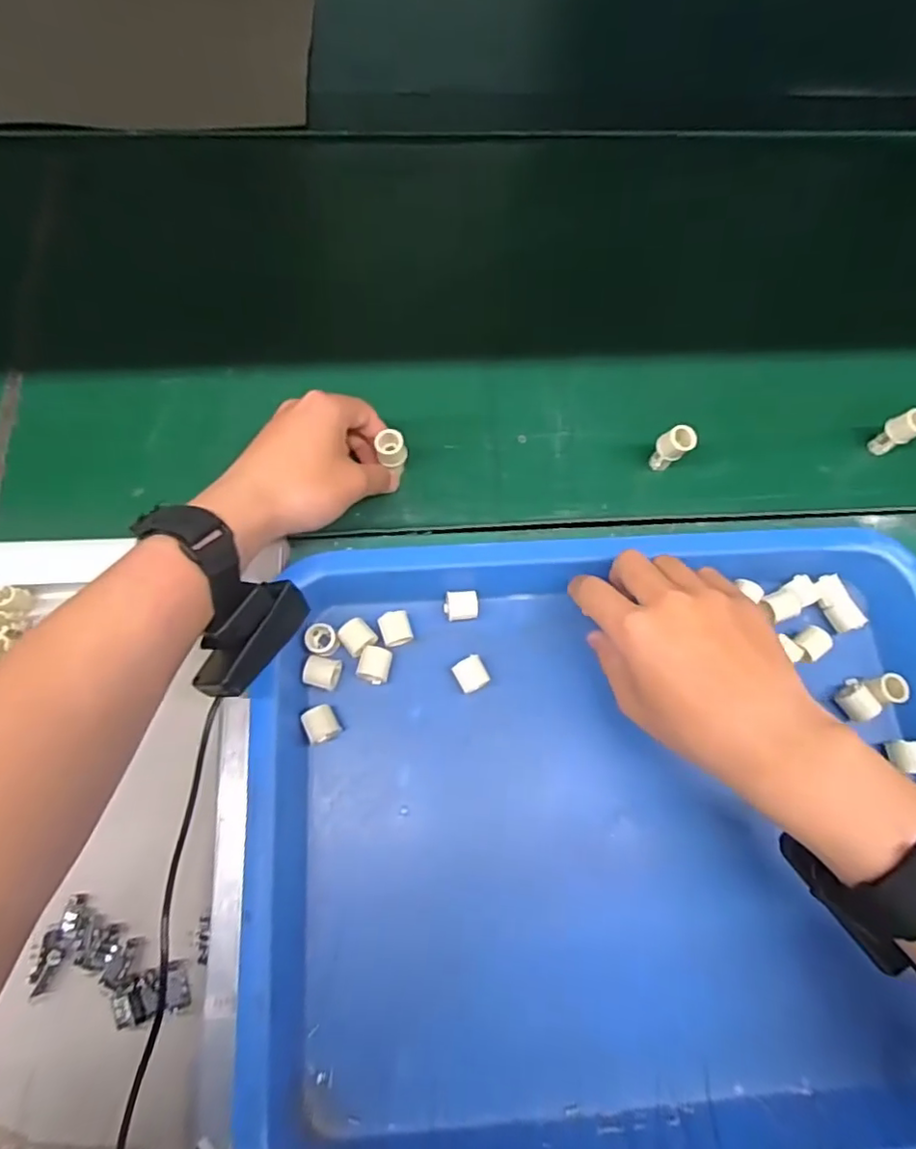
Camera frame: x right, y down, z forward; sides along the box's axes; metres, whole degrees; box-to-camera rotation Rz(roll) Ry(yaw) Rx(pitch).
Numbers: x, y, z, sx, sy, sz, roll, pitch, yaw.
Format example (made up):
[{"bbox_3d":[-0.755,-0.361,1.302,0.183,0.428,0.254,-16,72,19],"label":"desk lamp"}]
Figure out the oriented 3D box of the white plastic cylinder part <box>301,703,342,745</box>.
[{"bbox_3d":[-0.084,0.092,0.364,0.019,0.016,0.020,-26,74,-11],"label":"white plastic cylinder part"}]

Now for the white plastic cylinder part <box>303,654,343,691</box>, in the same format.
[{"bbox_3d":[-0.085,0.062,0.376,0.021,0.013,0.019,9,71,1],"label":"white plastic cylinder part"}]

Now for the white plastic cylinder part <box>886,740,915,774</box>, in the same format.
[{"bbox_3d":[0.284,0.115,0.377,0.020,0.021,0.020,1,71,-2],"label":"white plastic cylinder part"}]

